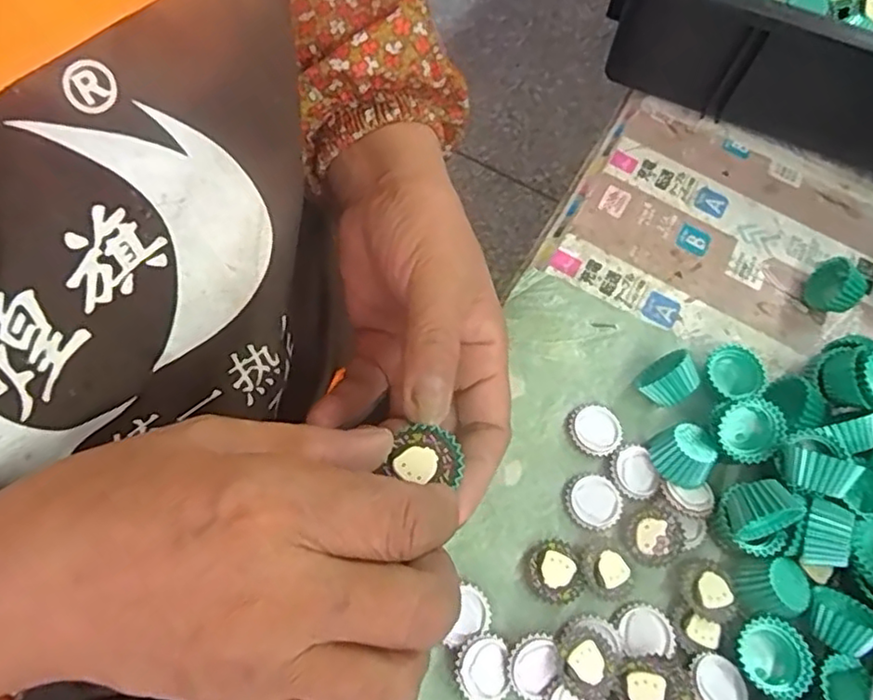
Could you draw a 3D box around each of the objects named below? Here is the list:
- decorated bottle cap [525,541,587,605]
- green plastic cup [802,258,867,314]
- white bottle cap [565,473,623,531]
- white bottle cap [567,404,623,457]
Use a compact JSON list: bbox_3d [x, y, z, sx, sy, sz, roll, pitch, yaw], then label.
[{"bbox_3d":[0.055,0.105,0.302,0.026,0.006,0.027,2,63,-5],"label":"decorated bottle cap"},{"bbox_3d":[0.235,-0.038,0.379,0.023,0.025,0.031,-38,73,-21],"label":"green plastic cup"},{"bbox_3d":[0.079,0.075,0.319,0.027,0.004,0.027,2,63,-5],"label":"white bottle cap"},{"bbox_3d":[0.083,0.041,0.336,0.026,0.005,0.027,2,63,-5],"label":"white bottle cap"}]

